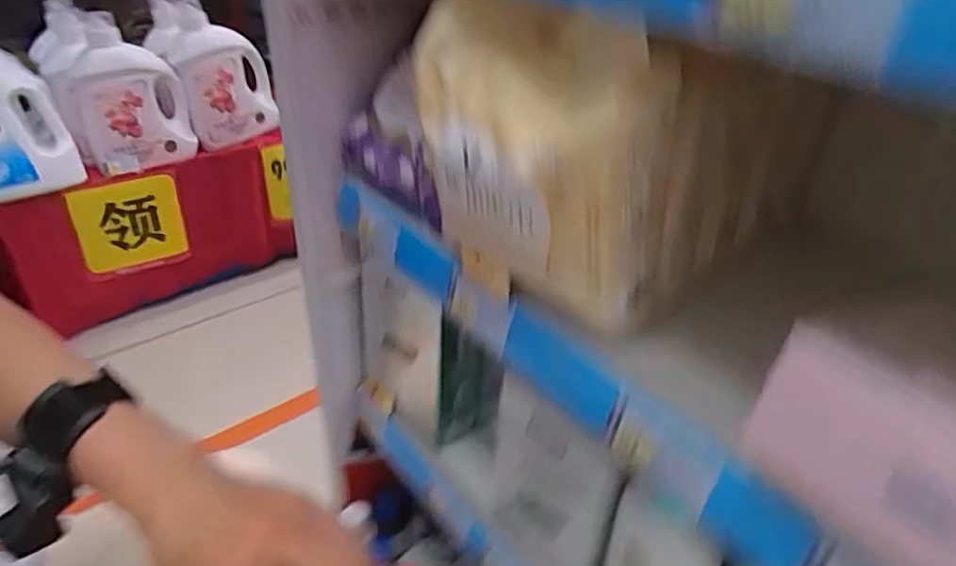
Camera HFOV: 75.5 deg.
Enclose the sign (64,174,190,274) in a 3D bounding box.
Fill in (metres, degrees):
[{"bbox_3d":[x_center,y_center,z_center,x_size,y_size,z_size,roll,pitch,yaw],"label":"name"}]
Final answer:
[{"bbox_3d":[-0.741,-0.125,1.319,0.201,0.190,0.015,-19,38,-27],"label":"sign"}]

